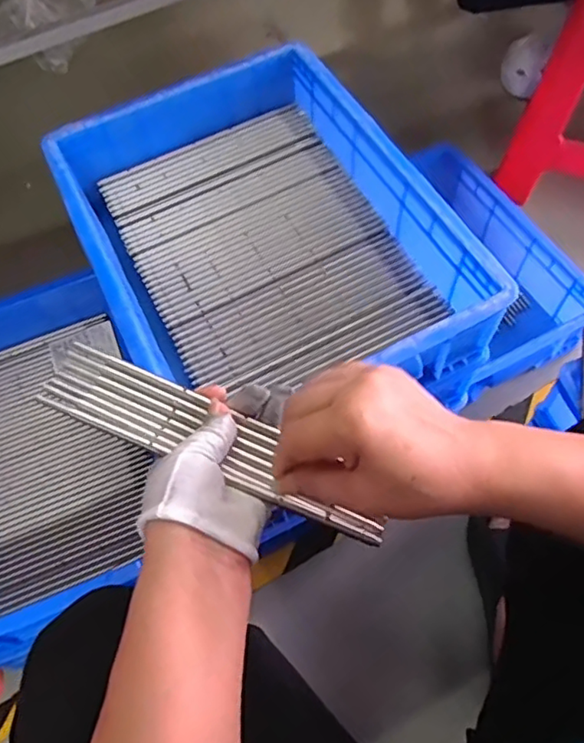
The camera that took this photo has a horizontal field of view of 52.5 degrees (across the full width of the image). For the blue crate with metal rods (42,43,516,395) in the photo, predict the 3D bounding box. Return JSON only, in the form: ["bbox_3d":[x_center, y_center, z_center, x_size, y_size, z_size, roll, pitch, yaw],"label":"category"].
[{"bbox_3d":[-0.032,-0.130,0.595,0.307,0.111,0.399,-27,62,-10],"label":"blue crate with metal rods"}]

